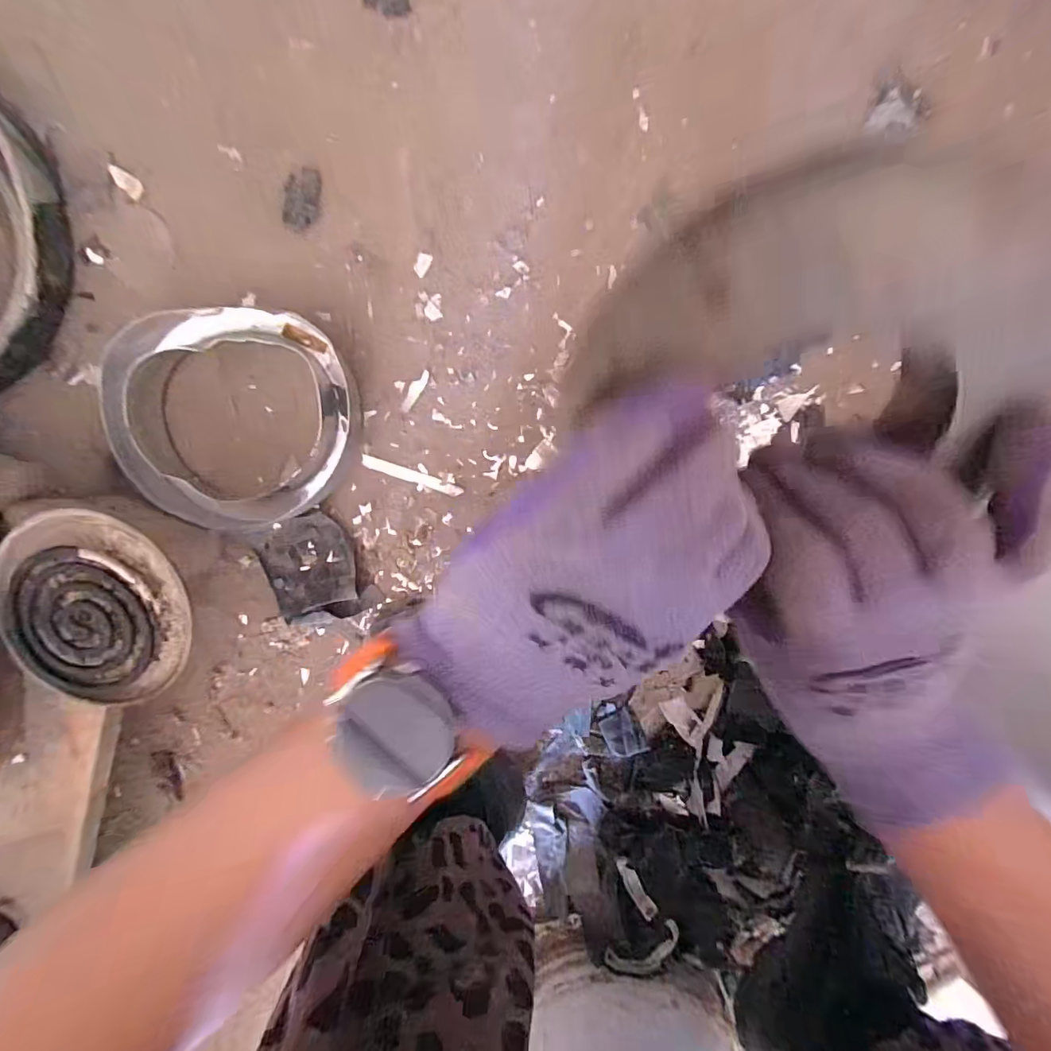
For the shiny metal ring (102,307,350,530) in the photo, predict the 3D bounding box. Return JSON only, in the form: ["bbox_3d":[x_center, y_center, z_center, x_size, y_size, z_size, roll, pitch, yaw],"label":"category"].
[{"bbox_3d":[-0.262,-0.095,0.442,0.194,0.045,0.194,0,100,2],"label":"shiny metal ring"}]

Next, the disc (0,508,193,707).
[{"bbox_3d":[-0.316,0.064,0.359,0.131,0.018,0.146,5,100,1],"label":"disc"}]

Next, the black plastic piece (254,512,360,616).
[{"bbox_3d":[-0.213,0.037,0.479,0.087,0.012,0.089,-16,99,4],"label":"black plastic piece"}]

